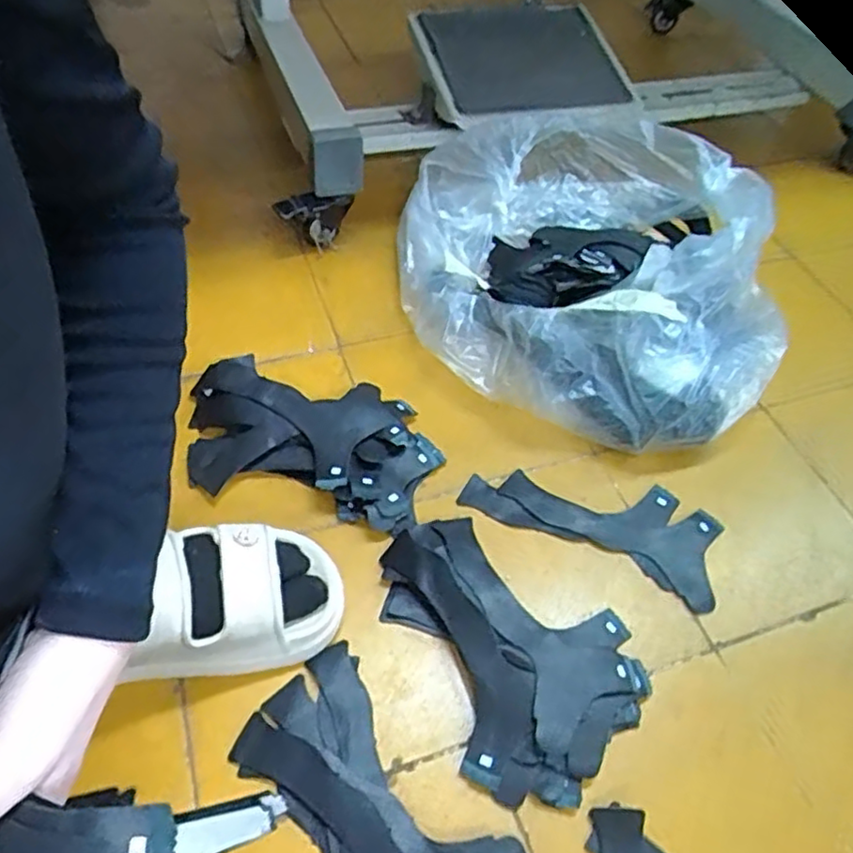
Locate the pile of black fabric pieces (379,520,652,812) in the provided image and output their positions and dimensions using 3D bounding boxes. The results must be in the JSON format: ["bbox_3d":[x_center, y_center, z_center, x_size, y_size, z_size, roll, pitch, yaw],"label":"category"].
[{"bbox_3d":[0.049,0.168,0.517,0.217,0.020,0.155,33,56,18],"label":"pile of black fabric pieces"}]

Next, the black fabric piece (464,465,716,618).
[{"bbox_3d":[0.151,0.076,0.608,0.224,0.007,0.094,24,54,12],"label":"black fabric piece"}]

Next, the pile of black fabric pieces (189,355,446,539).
[{"bbox_3d":[-0.105,0.008,0.619,0.222,0.029,0.140,11,52,3],"label":"pile of black fabric pieces"}]

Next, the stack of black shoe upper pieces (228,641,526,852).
[{"bbox_3d":[-0.048,0.263,0.436,0.149,0.020,0.210,-35,63,-28],"label":"stack of black shoe upper pieces"}]

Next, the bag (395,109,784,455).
[{"bbox_3d":[0.158,-0.160,0.695,0.360,0.178,0.352,6,52,-1],"label":"bag"}]

